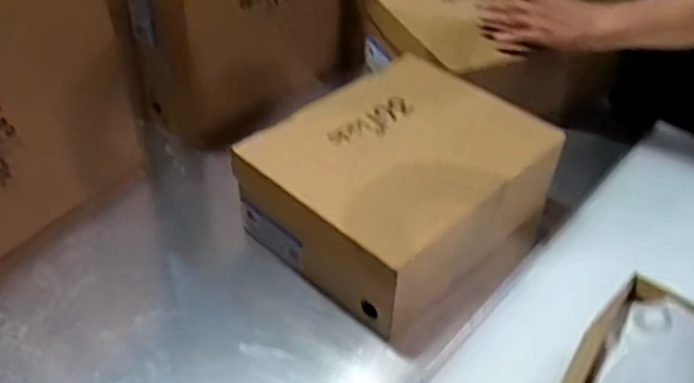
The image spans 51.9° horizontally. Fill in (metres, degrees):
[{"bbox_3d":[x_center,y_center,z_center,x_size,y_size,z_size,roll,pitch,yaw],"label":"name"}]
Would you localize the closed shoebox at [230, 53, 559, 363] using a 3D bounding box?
[{"bbox_3d":[0.065,-0.005,0.863,0.257,0.137,0.298,33,51,30],"label":"closed shoebox"}]

